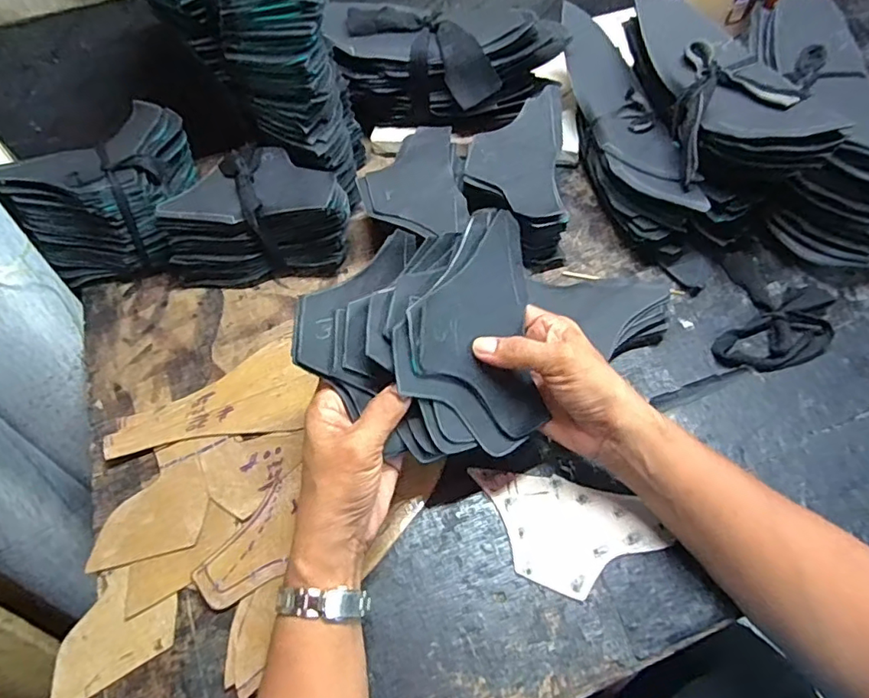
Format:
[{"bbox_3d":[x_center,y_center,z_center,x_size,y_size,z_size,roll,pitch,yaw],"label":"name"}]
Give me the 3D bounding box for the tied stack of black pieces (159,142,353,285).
[{"bbox_3d":[-0.162,-0.124,0.504,0.167,0.086,0.085,-6,60,0],"label":"tied stack of black pieces"}]

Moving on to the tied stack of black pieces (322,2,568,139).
[{"bbox_3d":[0.009,-0.271,0.542,0.212,0.110,0.072,13,62,11],"label":"tied stack of black pieces"}]

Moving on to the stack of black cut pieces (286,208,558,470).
[{"bbox_3d":[-0.002,0.005,0.361,0.164,0.040,0.149,-24,96,-15],"label":"stack of black cut pieces"}]

